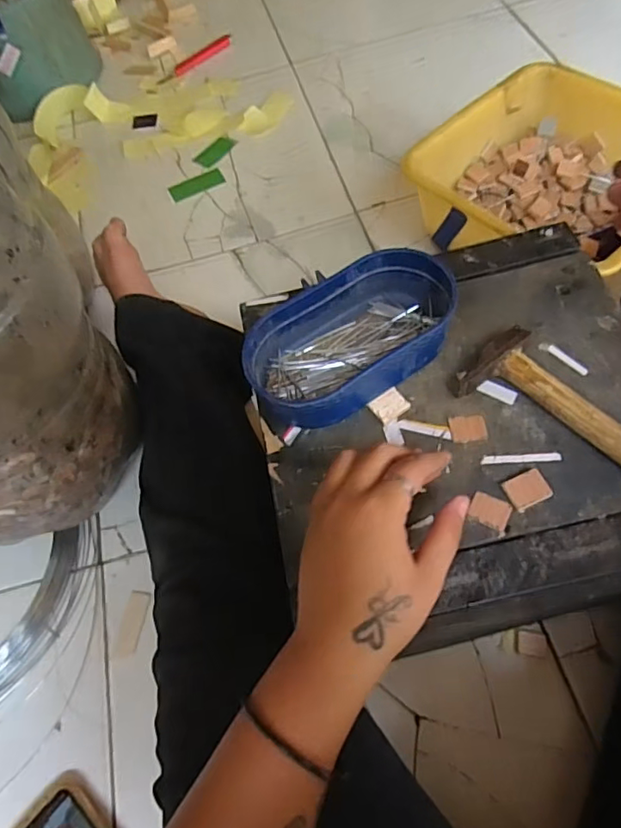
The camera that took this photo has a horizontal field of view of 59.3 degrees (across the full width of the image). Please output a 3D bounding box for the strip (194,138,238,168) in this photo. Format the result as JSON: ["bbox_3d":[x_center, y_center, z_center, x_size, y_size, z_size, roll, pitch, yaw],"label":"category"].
[{"bbox_3d":[-0.155,-0.427,0.889,0.038,0.006,0.072,32,68,20],"label":"strip"}]

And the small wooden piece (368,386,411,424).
[{"bbox_3d":[0.056,-0.006,0.386,0.025,0.004,0.021,-34,63,-11],"label":"small wooden piece"}]

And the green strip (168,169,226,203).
[{"bbox_3d":[-0.177,-0.357,0.850,0.087,0.004,0.038,-26,62,-10],"label":"green strip"}]

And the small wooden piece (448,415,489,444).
[{"bbox_3d":[0.108,0.010,0.371,0.024,0.004,0.019,-4,61,5],"label":"small wooden piece"}]

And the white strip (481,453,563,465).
[{"bbox_3d":[0.138,0.029,0.357,0.050,0.004,0.006,-3,61,6],"label":"white strip"}]

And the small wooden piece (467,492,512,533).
[{"bbox_3d":[0.112,0.060,0.340,0.023,0.004,0.019,20,66,17],"label":"small wooden piece"}]

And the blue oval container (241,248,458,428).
[{"bbox_3d":[0.029,-0.054,0.394,0.152,0.054,0.095,-35,63,-12],"label":"blue oval container"}]

